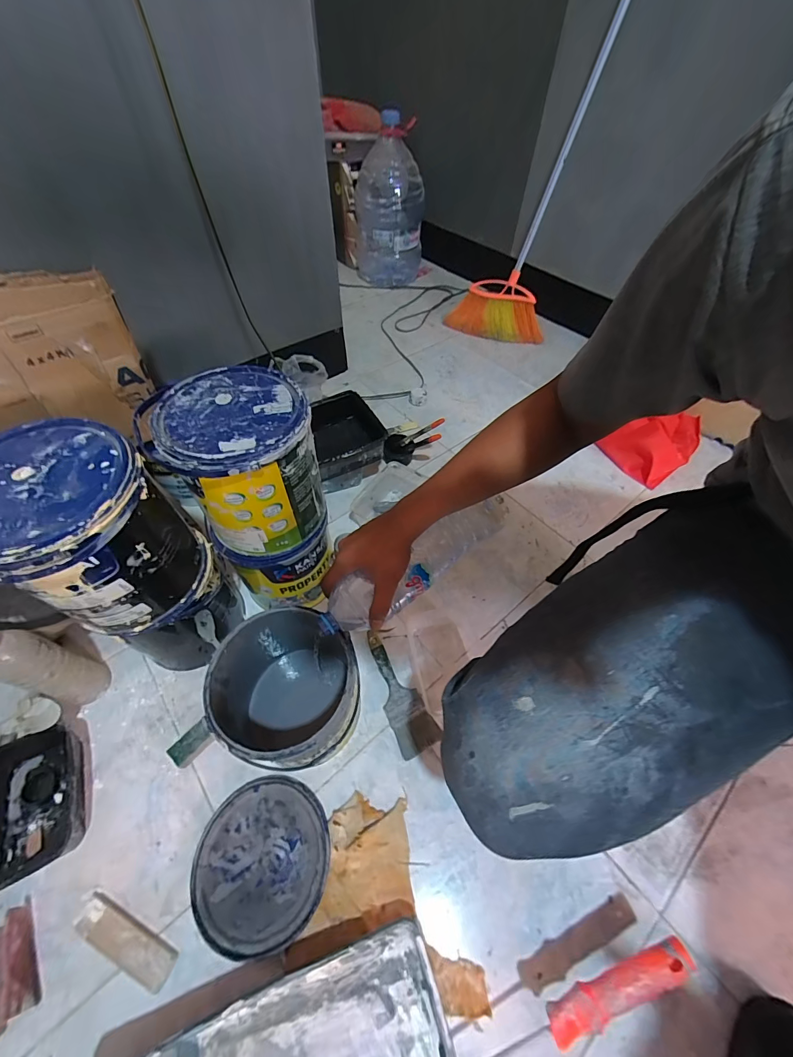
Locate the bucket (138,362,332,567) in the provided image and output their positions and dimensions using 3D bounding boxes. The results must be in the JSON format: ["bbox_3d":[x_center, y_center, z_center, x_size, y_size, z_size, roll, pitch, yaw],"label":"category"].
[{"bbox_3d":[-0.204,-0.079,0.538,0.177,0.207,0.168,1,54,-1],"label":"bucket"}]

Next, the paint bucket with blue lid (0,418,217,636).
[{"bbox_3d":[-0.358,0.016,0.464,0.173,0.218,0.176,1,54,-1],"label":"paint bucket with blue lid"}]

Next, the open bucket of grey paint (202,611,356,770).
[{"bbox_3d":[-0.145,0.233,0.551,0.183,0.179,0.177,0,55,0],"label":"open bucket of grey paint"}]

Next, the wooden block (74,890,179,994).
[{"bbox_3d":[-0.335,0.500,0.466,0.144,0.015,0.040,22,58,15],"label":"wooden block"}]

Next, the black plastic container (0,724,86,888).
[{"bbox_3d":[-0.509,0.378,0.531,0.125,0.050,0.179,-20,57,-13],"label":"black plastic container"}]

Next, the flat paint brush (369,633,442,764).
[{"bbox_3d":[-0.002,0.262,0.637,0.064,0.026,0.204,-21,57,-14],"label":"flat paint brush"}]

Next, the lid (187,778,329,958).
[{"bbox_3d":[-0.181,0.441,0.511,0.177,0.010,0.173,0,55,0],"label":"lid"}]

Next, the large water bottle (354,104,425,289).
[{"bbox_3d":[-0.028,-1.125,1.383,0.246,0.438,0.212,2,54,0],"label":"large water bottle"}]

